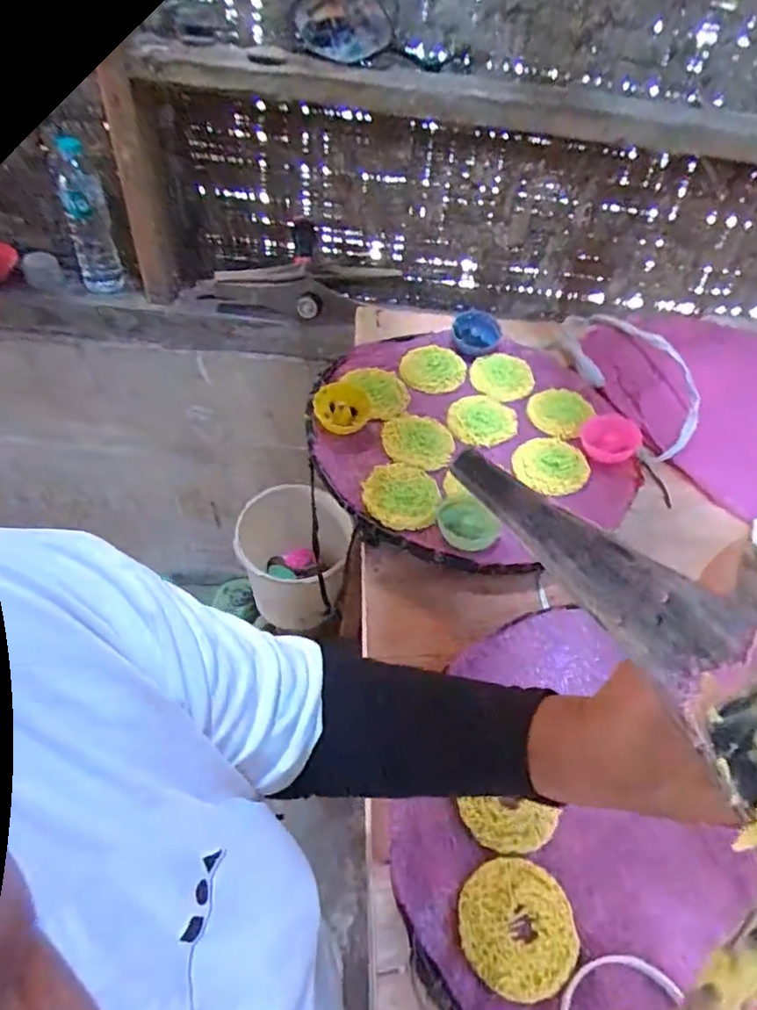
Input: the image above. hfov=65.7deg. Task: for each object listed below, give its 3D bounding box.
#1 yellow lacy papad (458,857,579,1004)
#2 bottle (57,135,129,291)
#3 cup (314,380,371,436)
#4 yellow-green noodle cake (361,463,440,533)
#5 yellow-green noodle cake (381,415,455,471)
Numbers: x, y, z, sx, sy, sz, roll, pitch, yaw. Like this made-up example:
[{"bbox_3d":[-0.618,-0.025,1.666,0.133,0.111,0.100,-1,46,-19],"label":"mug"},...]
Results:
[{"bbox_3d":[0.096,0.288,0.402,0.078,0.005,0.078,30,52,19],"label":"yellow lacy papad"},{"bbox_3d":[-0.512,-0.498,1.039,0.074,0.221,0.075,-14,52,-18],"label":"bottle"},{"bbox_3d":[-0.037,-0.108,0.648,0.061,0.014,0.059,3,79,-17],"label":"cup"},{"bbox_3d":[0.021,-0.010,0.582,0.071,0.016,0.077,3,49,-4],"label":"yellow-green noodle cake"},{"bbox_3d":[0.044,-0.071,0.640,0.076,0.004,0.083,13,49,4],"label":"yellow-green noodle cake"}]

